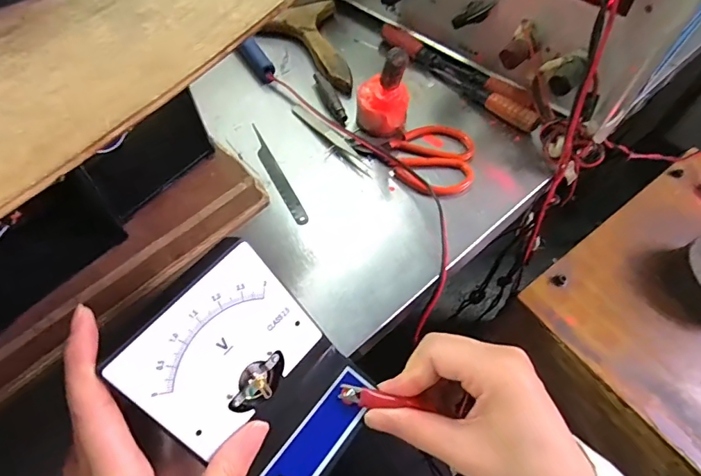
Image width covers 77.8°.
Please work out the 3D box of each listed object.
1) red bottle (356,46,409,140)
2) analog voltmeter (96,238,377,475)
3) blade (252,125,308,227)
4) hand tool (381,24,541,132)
[{"bbox_3d":[0.029,-0.133,0.377,0.046,0.084,0.054,6,58,1],"label":"red bottle"},{"bbox_3d":[-0.050,0.079,0.238,0.107,0.085,0.094,34,64,18],"label":"analog voltmeter"},{"bbox_3d":[-0.066,-0.058,0.383,0.012,0.004,0.122,-23,62,-16],"label":"blade"},{"bbox_3d":[0.114,-0.173,0.449,0.035,0.023,0.194,-36,66,-22],"label":"hand tool"}]

